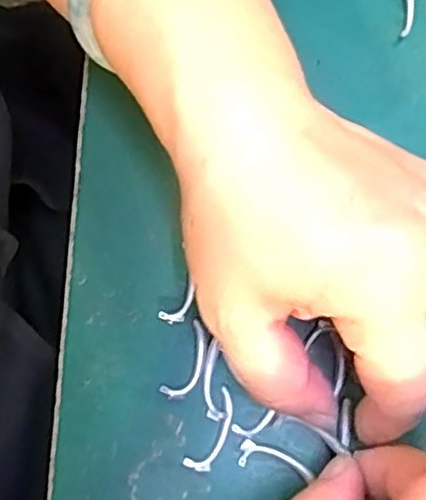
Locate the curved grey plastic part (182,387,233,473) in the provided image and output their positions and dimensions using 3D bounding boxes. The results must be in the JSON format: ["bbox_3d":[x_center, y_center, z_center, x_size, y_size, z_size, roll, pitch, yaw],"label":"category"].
[{"bbox_3d":[0.001,0.063,0.228,0.009,0.004,0.029,28,81,6],"label":"curved grey plastic part"}]

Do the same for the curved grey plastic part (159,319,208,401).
[{"bbox_3d":[-0.008,0.040,0.232,0.010,0.004,0.027,27,81,6],"label":"curved grey plastic part"}]

